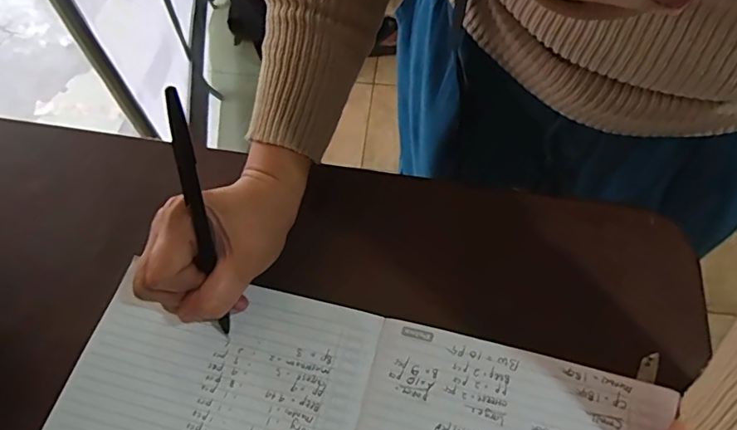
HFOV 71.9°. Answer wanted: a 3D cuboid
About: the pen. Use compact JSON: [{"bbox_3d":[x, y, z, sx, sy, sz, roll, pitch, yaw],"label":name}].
[{"bbox_3d":[-0.095,0.006,0.287,0.010,0.151,0.010,-4,24,-2],"label":"pen"}]

